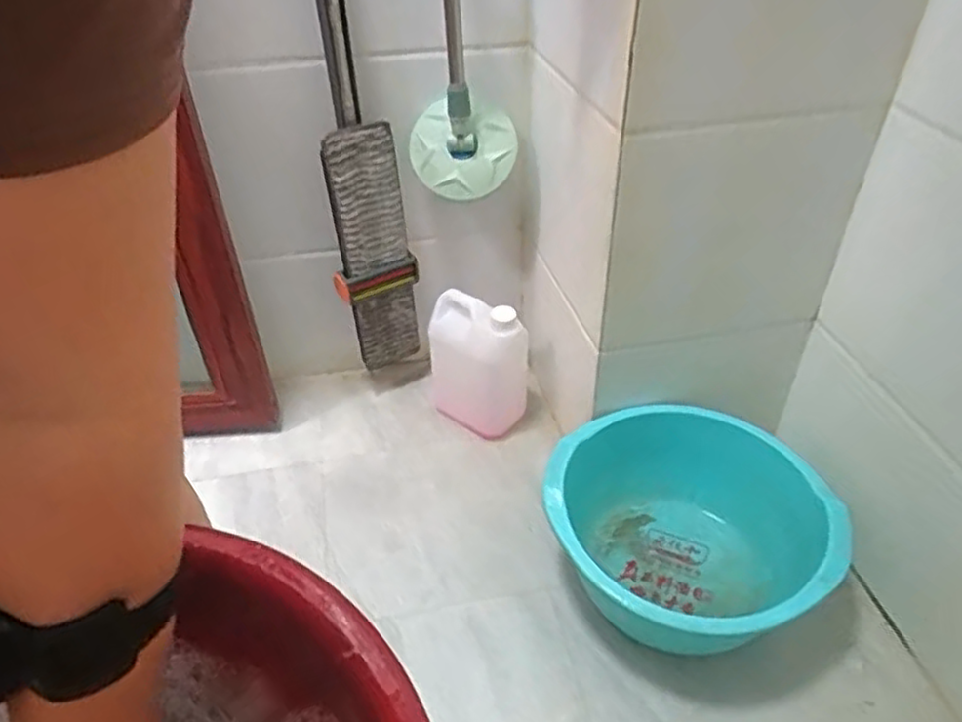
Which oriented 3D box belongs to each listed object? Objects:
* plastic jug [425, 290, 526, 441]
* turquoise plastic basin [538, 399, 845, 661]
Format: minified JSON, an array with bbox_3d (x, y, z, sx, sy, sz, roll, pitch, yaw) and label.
[{"bbox_3d":[-0.006,0.007,1.141,0.182,0.212,0.092,14,41,19],"label":"plastic jug"},{"bbox_3d":[0.262,0.231,0.939,0.372,0.162,0.333,27,48,30],"label":"turquoise plastic basin"}]

